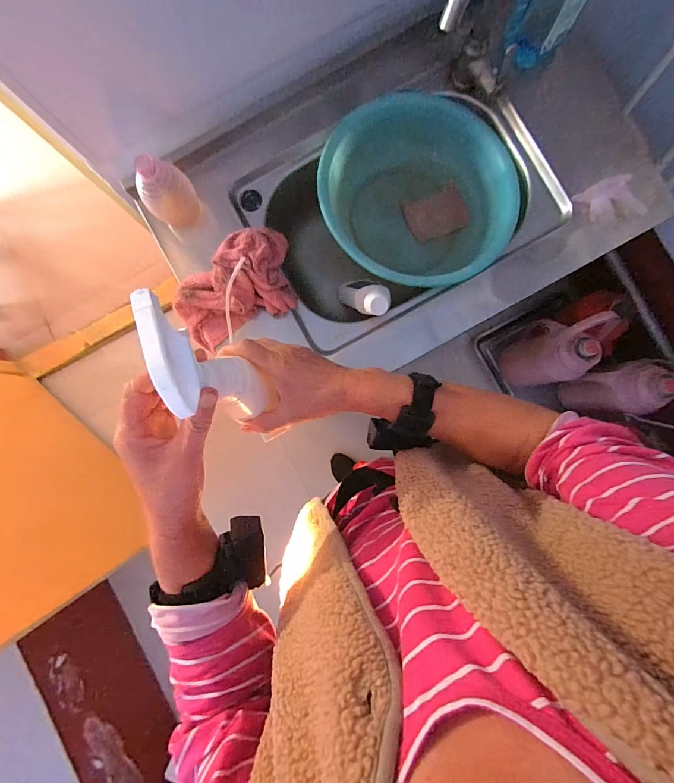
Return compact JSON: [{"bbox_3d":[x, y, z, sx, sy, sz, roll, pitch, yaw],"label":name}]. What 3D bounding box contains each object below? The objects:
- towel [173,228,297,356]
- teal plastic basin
[{"bbox_3d":[-0.172,-0.174,0.613,0.220,0.077,0.146,-28,87,1],"label":"towel"},{"bbox_3d":[0.154,-0.355,0.676,0.331,0.136,0.352,0,87,2],"label":"teal plastic basin"}]

